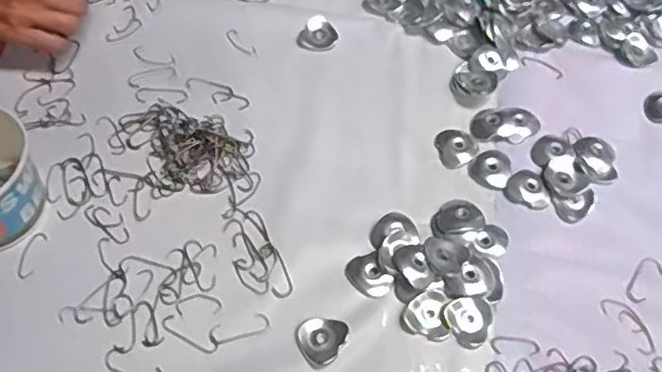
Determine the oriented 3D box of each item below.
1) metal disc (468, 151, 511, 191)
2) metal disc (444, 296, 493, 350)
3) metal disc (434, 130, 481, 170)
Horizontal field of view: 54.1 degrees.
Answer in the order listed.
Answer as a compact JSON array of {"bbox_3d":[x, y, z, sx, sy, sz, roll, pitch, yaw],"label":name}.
[{"bbox_3d":[0.135,-0.015,0.545,0.033,0.004,0.035,1,61,-2],"label":"metal disc"},{"bbox_3d":[0.104,0.099,0.481,0.034,0.006,0.036,1,61,-2],"label":"metal disc"},{"bbox_3d":[0.108,-0.033,0.556,0.035,0.006,0.035,1,61,-2],"label":"metal disc"}]

